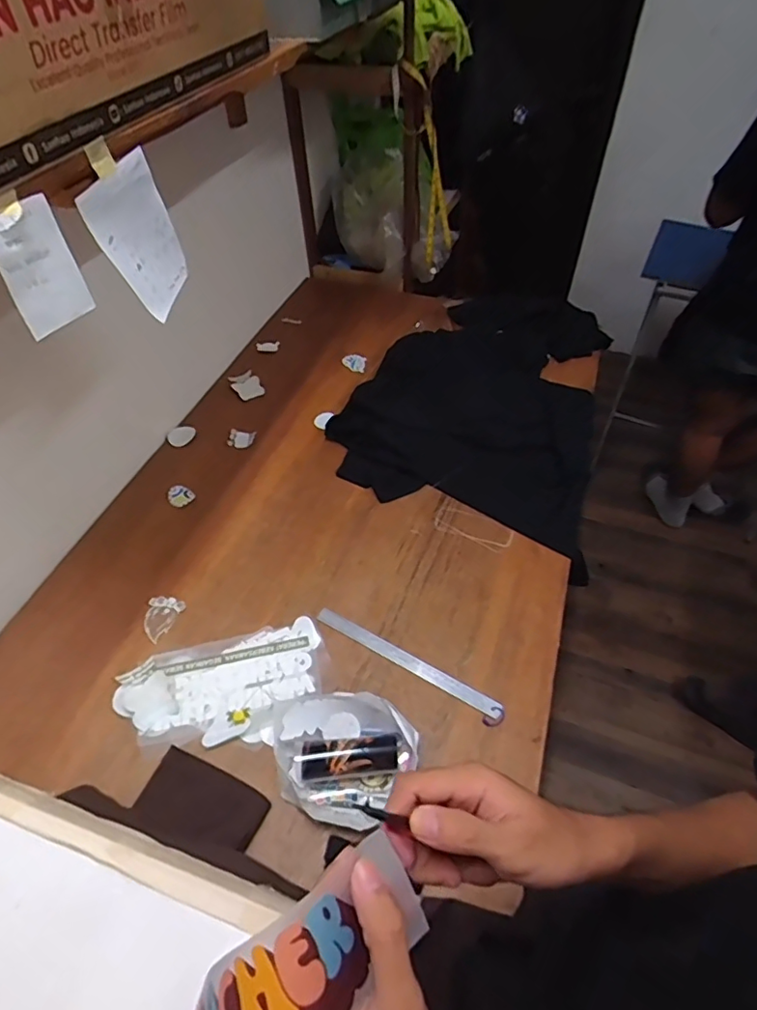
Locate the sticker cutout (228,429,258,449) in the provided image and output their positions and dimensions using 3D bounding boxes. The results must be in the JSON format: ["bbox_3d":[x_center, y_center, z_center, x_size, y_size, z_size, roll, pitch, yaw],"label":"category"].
[{"bbox_3d":[-0.308,-0.148,1.212,0.058,0.008,0.051,9,67,8],"label":"sticker cutout"}]

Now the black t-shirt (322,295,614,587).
[{"bbox_3d":[0.267,-0.262,1.297,0.570,0.070,0.800,22,63,9],"label":"black t-shirt"}]

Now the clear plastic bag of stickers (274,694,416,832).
[{"bbox_3d":[-0.051,0.350,0.762,0.194,0.064,0.164,18,52,15],"label":"clear plastic bag of stickers"}]

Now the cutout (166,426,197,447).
[{"bbox_3d":[-0.445,-0.158,1.226,0.062,0.008,0.056,-36,58,-26],"label":"cutout"}]

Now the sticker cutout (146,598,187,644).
[{"bbox_3d":[-0.382,0.194,0.939,0.059,0.004,0.080,23,54,10],"label":"sticker cutout"}]

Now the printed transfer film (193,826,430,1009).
[{"bbox_3d":[-0.039,0.220,0.244,0.057,0.045,0.135,38,65,25],"label":"printed transfer film"}]

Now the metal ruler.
[{"bbox_3d":[0.046,0.252,0.883,0.330,0.007,0.027,25,54,20],"label":"metal ruler"}]

